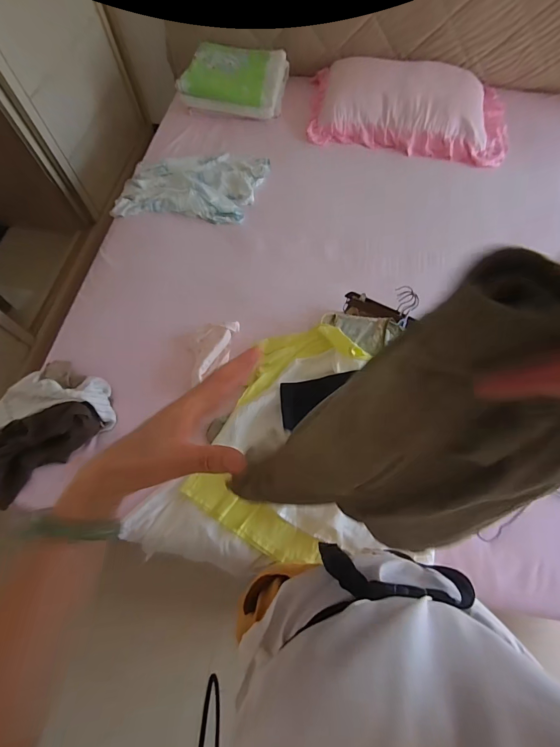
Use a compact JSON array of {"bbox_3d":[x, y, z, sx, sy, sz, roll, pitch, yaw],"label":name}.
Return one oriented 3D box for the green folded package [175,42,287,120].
[{"bbox_3d":[-0.207,-1.234,1.489,0.429,0.150,0.246,7,68,6],"label":"green folded package"}]

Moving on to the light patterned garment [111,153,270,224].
[{"bbox_3d":[-0.330,-0.719,1.338,0.530,0.037,0.328,5,68,5],"label":"light patterned garment"}]

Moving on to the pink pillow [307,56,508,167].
[{"bbox_3d":[0.512,-1.076,1.391,0.778,0.130,0.438,9,68,7],"label":"pink pillow"}]

